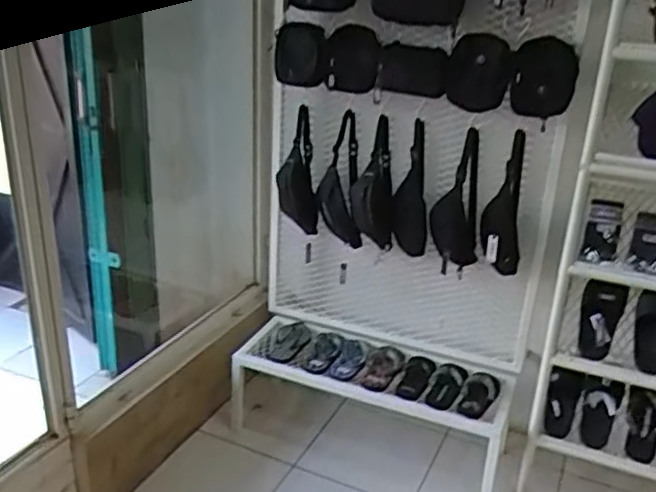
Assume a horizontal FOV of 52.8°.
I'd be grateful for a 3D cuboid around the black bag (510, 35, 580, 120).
[{"bbox_3d":[0.590,-0.456,1.805,0.164,0.209,0.049,8,23,17],"label":"black bag"}]

